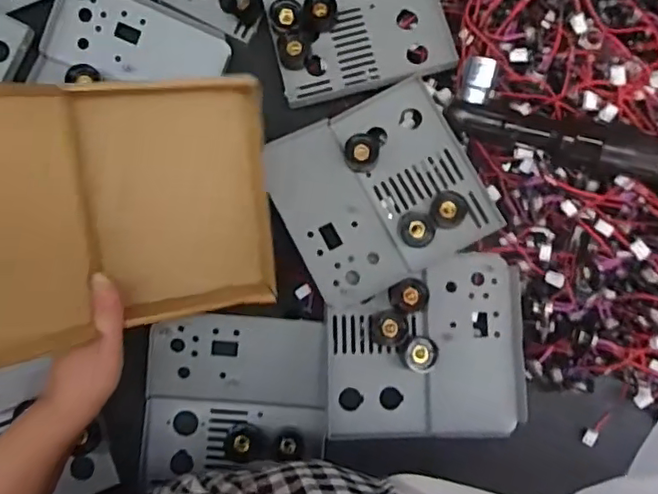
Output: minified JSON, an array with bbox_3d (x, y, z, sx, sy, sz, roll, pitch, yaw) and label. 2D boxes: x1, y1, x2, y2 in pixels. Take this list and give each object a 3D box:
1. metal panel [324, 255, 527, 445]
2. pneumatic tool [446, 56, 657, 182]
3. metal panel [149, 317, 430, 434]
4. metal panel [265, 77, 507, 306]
[{"bbox_3d":[0.084,0.086,0.517,0.170,0.023,0.150,0,85,-8],"label":"metal panel"},{"bbox_3d":[0.223,-0.092,0.490,0.249,0.035,0.062,19,83,14],"label":"pneumatic tool"},{"bbox_3d":[-0.078,0.101,0.525,0.151,0.011,0.082,6,102,-5],"label":"metal panel"},{"bbox_3d":[0.044,-0.049,0.515,0.166,0.029,0.156,-26,89,-9],"label":"metal panel"}]

